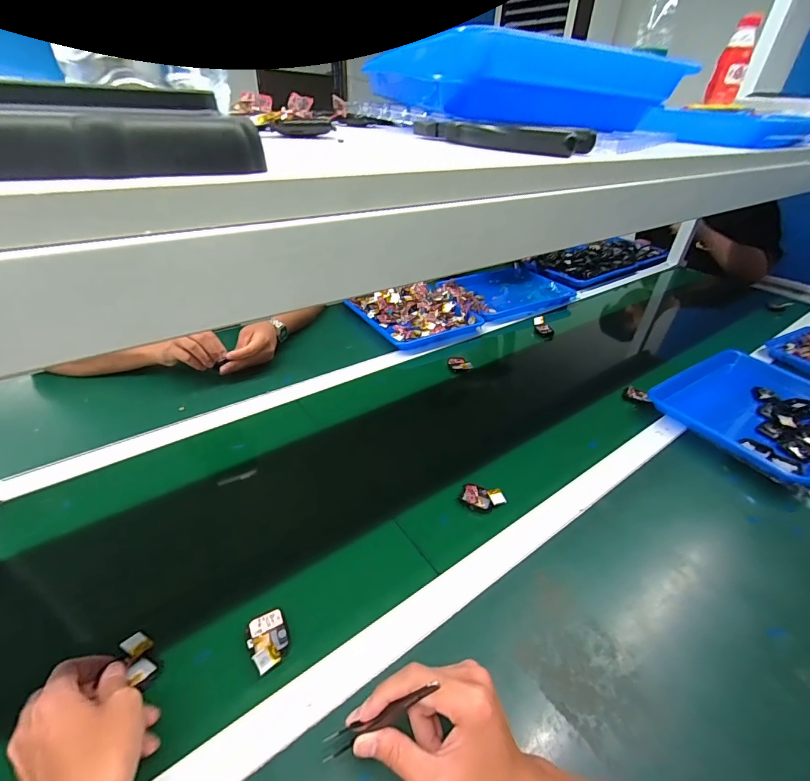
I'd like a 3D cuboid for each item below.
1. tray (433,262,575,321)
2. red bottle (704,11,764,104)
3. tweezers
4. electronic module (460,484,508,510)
[{"bbox_3d":[0.273,-0.276,1.140,0.342,0.046,0.255,-15,40,-24],"label":"tray"},{"bbox_3d":[0.768,-0.768,0.950,0.066,0.157,0.059,24,42,25],"label":"red bottle"},{"bbox_3d":[-0.021,0.244,0.301,0.106,0.013,0.013,-39,38,13],"label":"tweezers"},{"bbox_3d":[0.108,0.147,0.564,0.058,0.014,0.036,8,37,6],"label":"electronic module"}]

